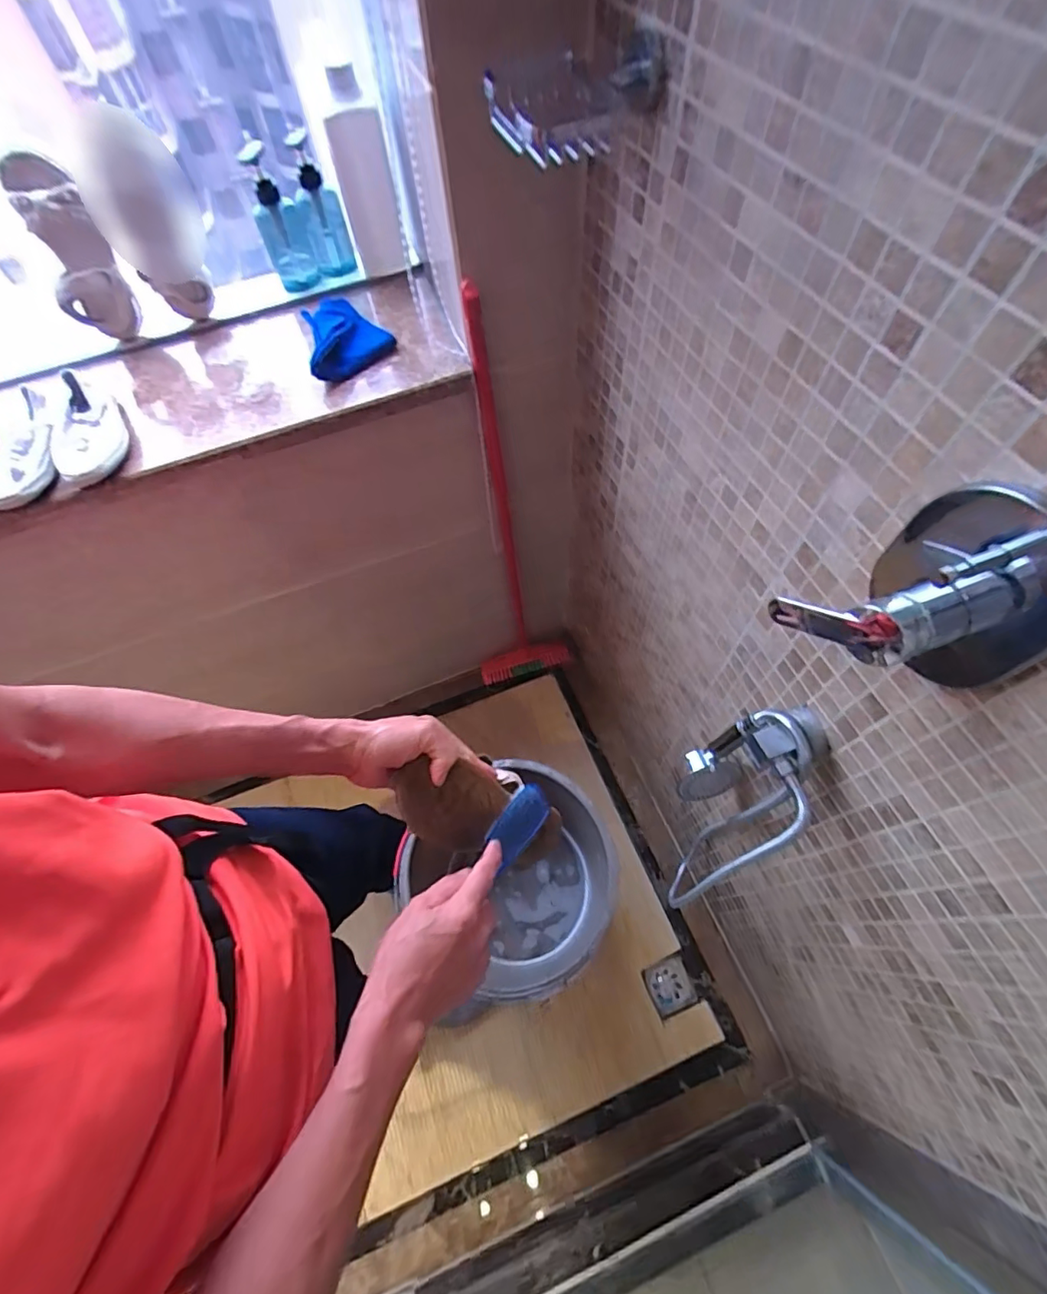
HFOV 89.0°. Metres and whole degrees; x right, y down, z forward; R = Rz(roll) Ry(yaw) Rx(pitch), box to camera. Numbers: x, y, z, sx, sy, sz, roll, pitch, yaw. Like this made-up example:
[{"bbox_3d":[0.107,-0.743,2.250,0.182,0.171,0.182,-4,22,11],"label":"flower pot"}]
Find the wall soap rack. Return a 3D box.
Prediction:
[{"bbox_3d":[0.039,-0.434,0.420,0.149,0.047,0.096,-34,65,-14],"label":"wall soap rack"}]

